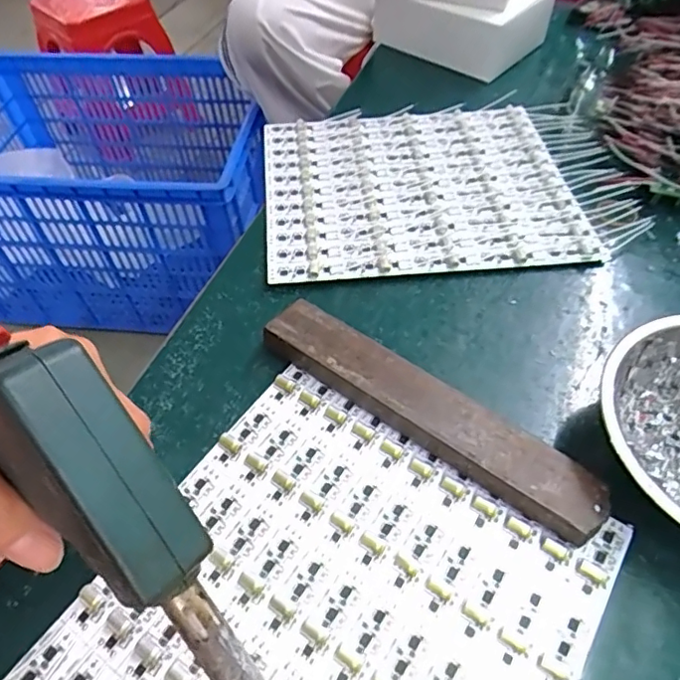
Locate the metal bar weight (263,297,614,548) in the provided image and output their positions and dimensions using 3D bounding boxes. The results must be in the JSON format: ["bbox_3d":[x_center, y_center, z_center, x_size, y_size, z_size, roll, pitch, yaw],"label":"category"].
[{"bbox_3d":[0.043,0.037,0.304,0.199,0.021,0.035,31,58,21],"label":"metal bar weight"}]

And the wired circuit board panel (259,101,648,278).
[{"bbox_3d":[0.073,-0.120,0.424,0.261,0.036,0.197,0,52,0],"label":"wired circuit board panel"}]

